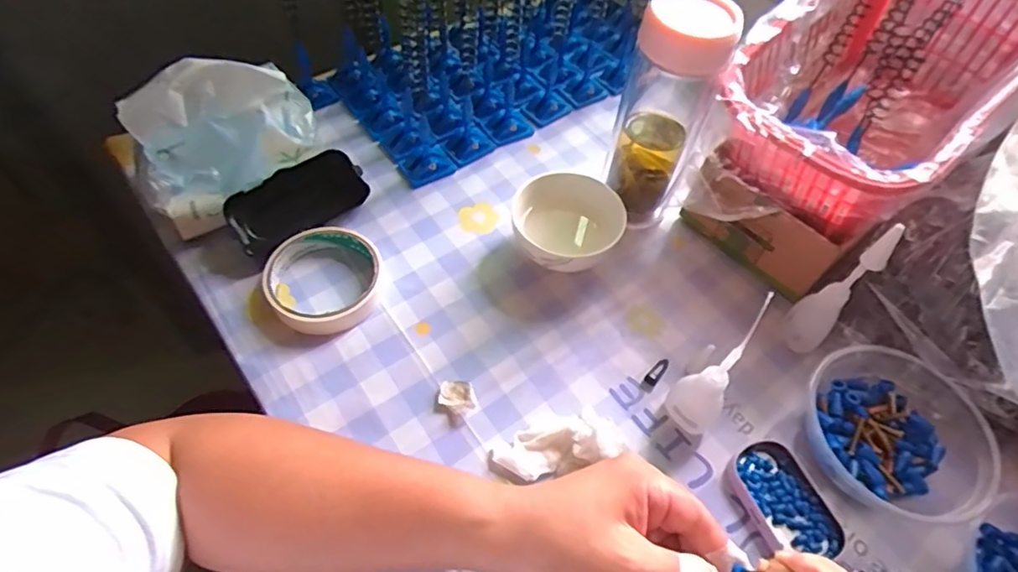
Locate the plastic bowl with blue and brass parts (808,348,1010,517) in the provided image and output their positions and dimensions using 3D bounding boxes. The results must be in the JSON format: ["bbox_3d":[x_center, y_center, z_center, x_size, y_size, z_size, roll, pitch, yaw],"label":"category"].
[{"bbox_3d":[0.260,0.091,0.386,0.111,0.045,0.108,2,56,-3],"label":"plastic bowl with blue and brass parts"}]

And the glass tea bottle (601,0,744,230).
[{"bbox_3d":[0.121,-0.130,0.455,0.064,0.184,0.056,24,58,12],"label":"glass tea bottle"}]

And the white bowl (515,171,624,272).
[{"bbox_3d":[0.047,-0.049,0.468,0.084,0.047,0.100,20,57,9],"label":"white bowl"}]

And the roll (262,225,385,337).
[{"bbox_3d":[-0.142,-0.006,0.441,0.085,0.023,0.091,2,56,-3],"label":"roll"}]

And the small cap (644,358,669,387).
[{"bbox_3d":[0.111,0.064,0.427,0.009,0.009,0.025,37,63,21],"label":"small cap"}]

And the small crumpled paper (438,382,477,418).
[{"bbox_3d":[-0.035,0.077,0.401,0.028,0.011,0.020,23,58,11],"label":"small crumpled paper"}]

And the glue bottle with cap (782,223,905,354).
[{"bbox_3d":[0.229,0.007,0.402,0.029,0.124,0.030,-37,66,-25],"label":"glue bottle with cap"}]

